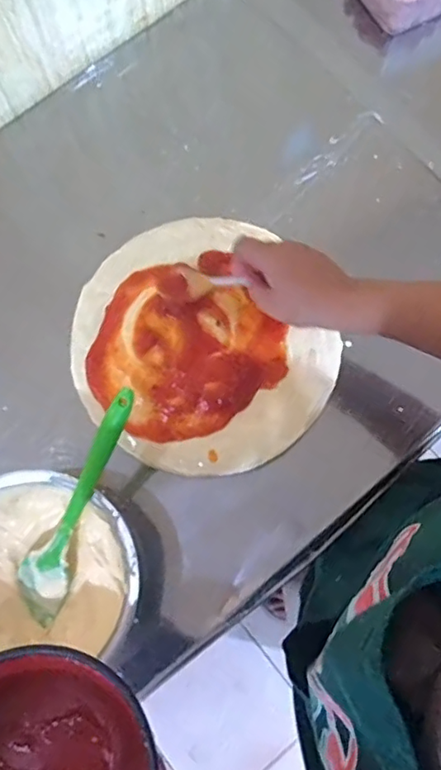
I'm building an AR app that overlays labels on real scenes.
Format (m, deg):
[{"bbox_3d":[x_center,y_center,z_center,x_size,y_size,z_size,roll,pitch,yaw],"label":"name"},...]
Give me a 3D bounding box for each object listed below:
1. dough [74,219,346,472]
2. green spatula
[{"bbox_3d":[-0.023,-0.044,0.608,0.260,0.019,0.267,0,77,0],"label":"dough"},{"bbox_3d":[-0.133,0.114,0.512,0.048,0.014,0.254,29,111,7],"label":"green spatula"}]

